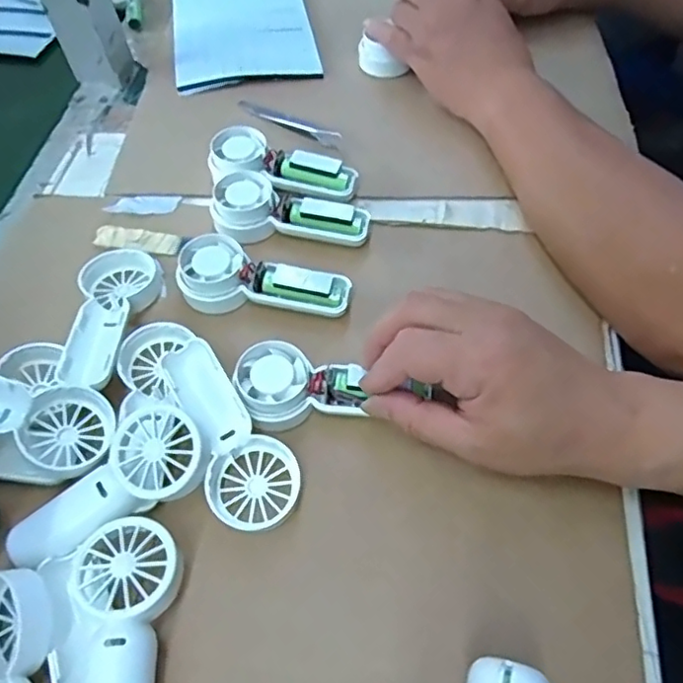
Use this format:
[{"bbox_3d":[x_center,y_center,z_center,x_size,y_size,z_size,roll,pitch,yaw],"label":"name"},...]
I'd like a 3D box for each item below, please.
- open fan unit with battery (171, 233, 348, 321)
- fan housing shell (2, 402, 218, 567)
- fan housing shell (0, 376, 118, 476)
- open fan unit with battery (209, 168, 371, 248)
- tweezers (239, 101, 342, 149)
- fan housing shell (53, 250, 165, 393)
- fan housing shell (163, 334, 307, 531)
[{"bbox_3d":[-0.049,-0.038,0.389,0.108,0.024,0.042,9,56,9],"label":"open fan unit with battery"},{"bbox_3d":[-0.116,0.077,0.310,0.105,0.025,0.045,-35,60,-3],"label":"fan housing shell"},{"bbox_3d":[-0.175,0.034,0.316,0.109,0.019,0.045,24,54,-17],"label":"fan housing shell"},{"bbox_3d":[-0.035,-0.092,0.426,0.106,0.027,0.050,5,56,6],"label":"open fan unit with battery"},{"bbox_3d":[-0.046,-0.183,0.504,0.102,0.006,0.016,30,62,21],"label":"tweezers"},{"bbox_3d":[-0.144,-0.014,0.374,0.047,0.020,0.114,-2,43,1],"label":"fan housing shell"},{"bbox_3d":[-0.062,0.049,0.330,0.046,0.015,0.109,-28,76,-16],"label":"fan housing shell"}]

